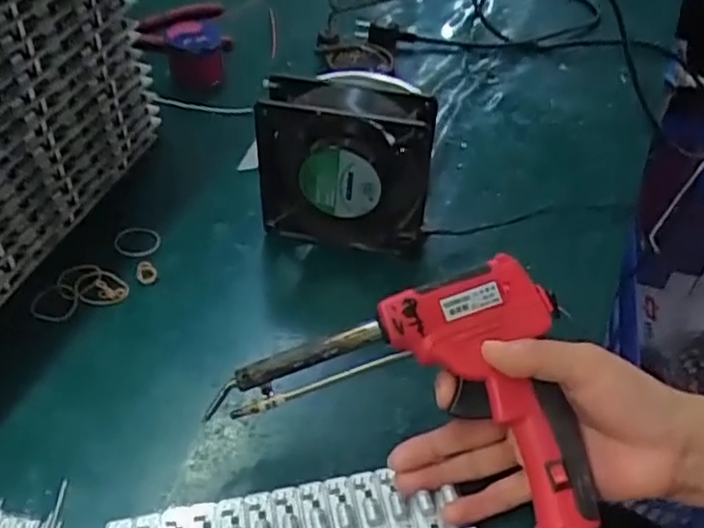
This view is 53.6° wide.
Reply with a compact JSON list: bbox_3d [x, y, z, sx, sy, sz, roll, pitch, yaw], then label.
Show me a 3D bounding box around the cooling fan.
[{"bbox_3d":[-0.003,-0.069,0.525,0.129,0.129,0.048,10,45,8],"label":"cooling fan"}]

